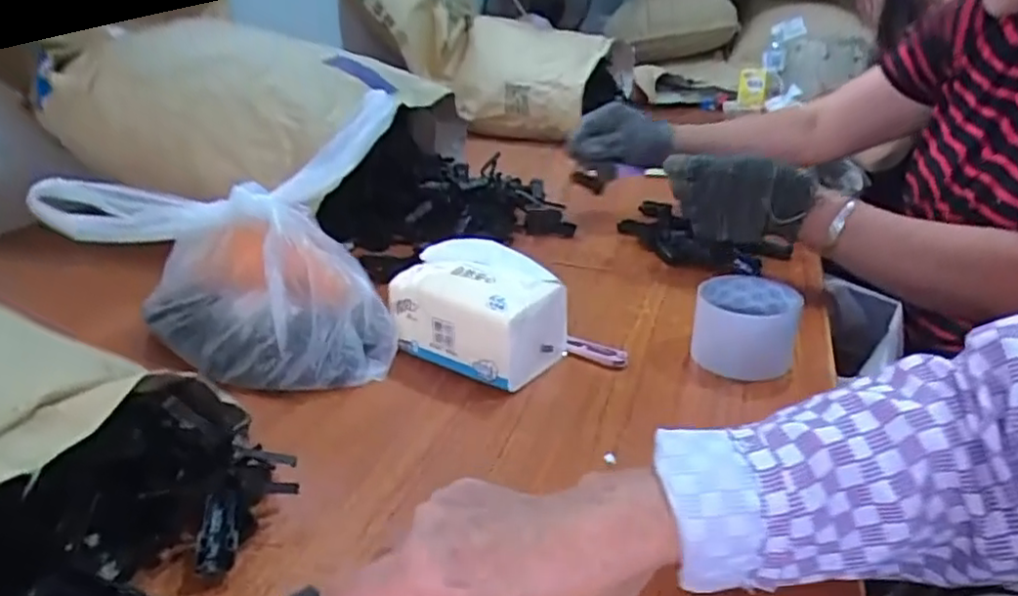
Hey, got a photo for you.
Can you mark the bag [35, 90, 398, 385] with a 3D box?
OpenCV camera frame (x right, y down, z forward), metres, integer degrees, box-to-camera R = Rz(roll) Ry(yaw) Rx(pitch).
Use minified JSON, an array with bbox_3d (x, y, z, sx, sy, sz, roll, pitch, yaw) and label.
[{"bbox_3d":[-0.230,-0.048,0.583,0.267,0.195,0.166,5,25,10],"label":"bag"}]

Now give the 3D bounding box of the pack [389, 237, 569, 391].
[{"bbox_3d":[-0.024,0.009,0.582,0.134,0.090,0.102,18,30,32],"label":"pack"}]

